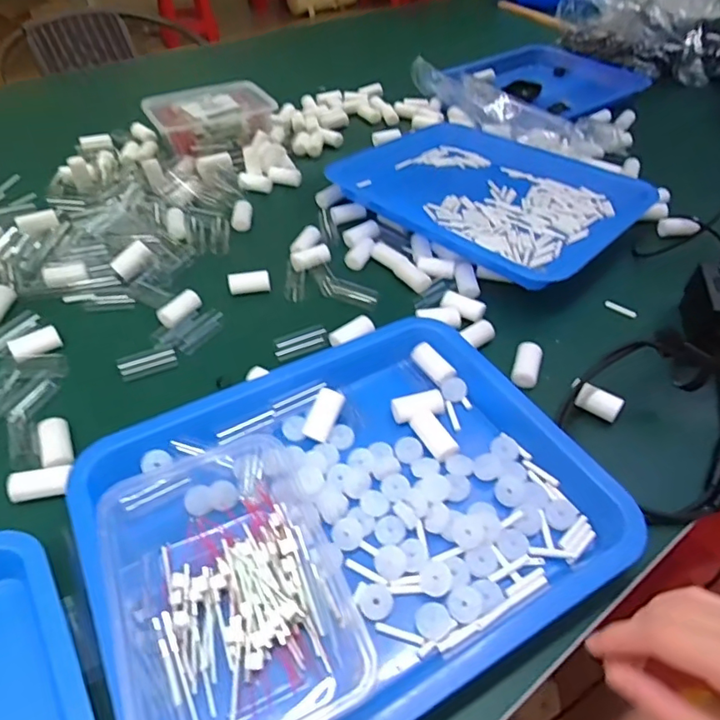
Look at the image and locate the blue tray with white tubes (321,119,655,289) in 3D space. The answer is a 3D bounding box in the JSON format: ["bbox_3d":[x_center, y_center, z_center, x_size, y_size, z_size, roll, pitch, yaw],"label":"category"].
[{"bbox_3d":[0.155,-0.220,0.668,0.356,0.037,0.277,34,54,28],"label":"blue tray with white tubes"}]

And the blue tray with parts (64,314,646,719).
[{"bbox_3d":[-0.012,0.097,0.376,0.326,0.032,0.269,-23,52,-22],"label":"blue tray with parts"}]

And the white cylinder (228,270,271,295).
[{"bbox_3d":[-0.116,-0.082,0.563,0.041,0.015,0.024,-5,48,-7],"label":"white cylinder"}]

